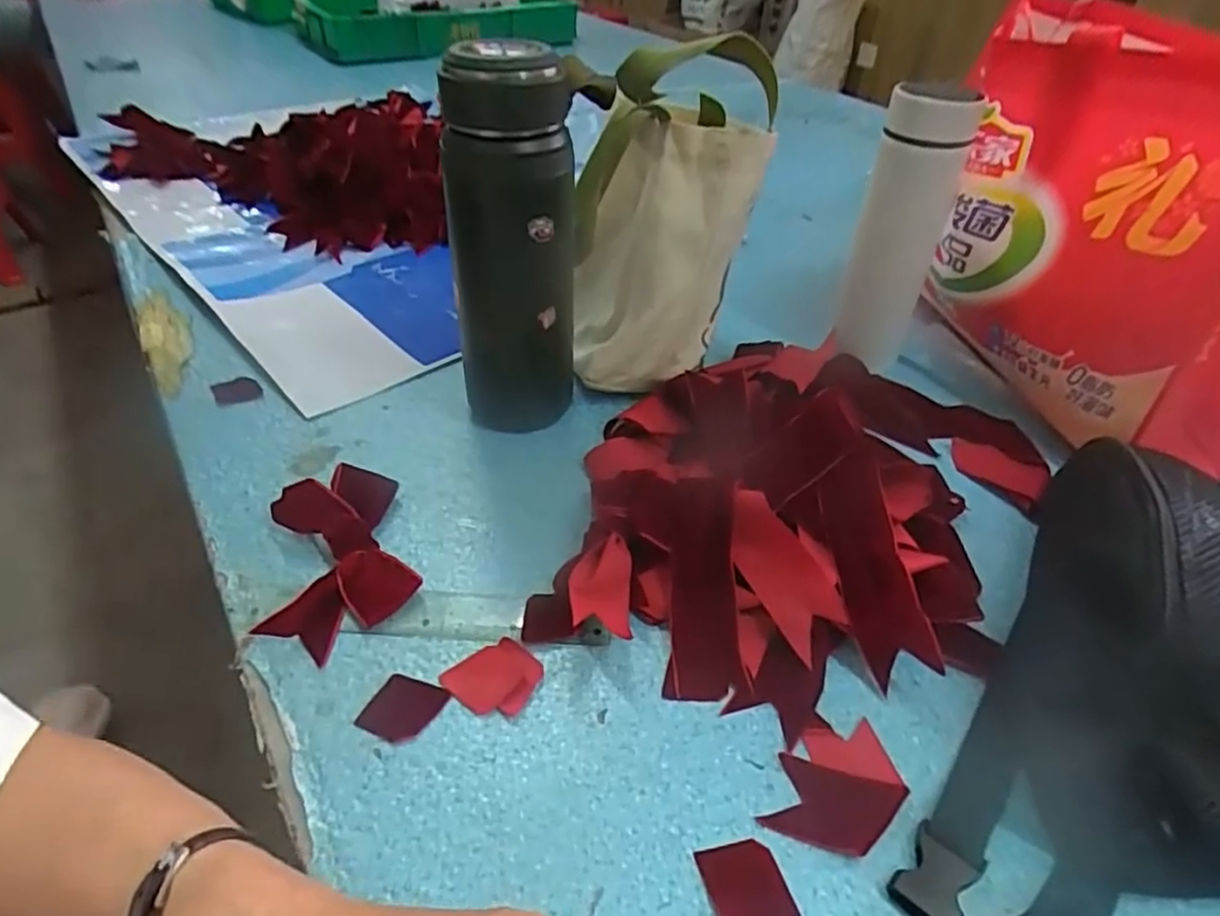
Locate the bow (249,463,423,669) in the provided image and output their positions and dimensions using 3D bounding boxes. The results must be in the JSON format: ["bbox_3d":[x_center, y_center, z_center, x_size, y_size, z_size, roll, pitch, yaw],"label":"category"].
[{"bbox_3d":[-0.166,0.057,0.420,0.080,0.027,0.123,-14,44,-18],"label":"bow"}]

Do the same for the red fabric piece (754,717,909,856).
[{"bbox_3d":[0.109,0.156,0.330,0.074,0.004,0.049,-30,51,-31],"label":"red fabric piece"}]

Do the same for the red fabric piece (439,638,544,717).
[{"bbox_3d":[-0.061,0.115,0.365,0.043,0.008,0.041,27,47,25],"label":"red fabric piece"}]

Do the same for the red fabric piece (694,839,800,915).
[{"bbox_3d":[0.059,0.184,0.298,0.033,0.004,0.035,-10,43,-14],"label":"red fabric piece"}]

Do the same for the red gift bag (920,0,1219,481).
[{"bbox_3d":[0.354,-0.166,0.500,0.130,0.247,0.282,-14,44,-18],"label":"red gift bag"}]

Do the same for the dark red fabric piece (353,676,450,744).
[{"bbox_3d":[-0.105,0.126,0.352,0.034,0.004,0.036,20,44,19],"label":"dark red fabric piece"}]

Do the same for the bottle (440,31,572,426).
[{"bbox_3d":[-0.064,-0.124,0.461,0.081,0.262,0.067,-4,42,-7],"label":"bottle"}]

